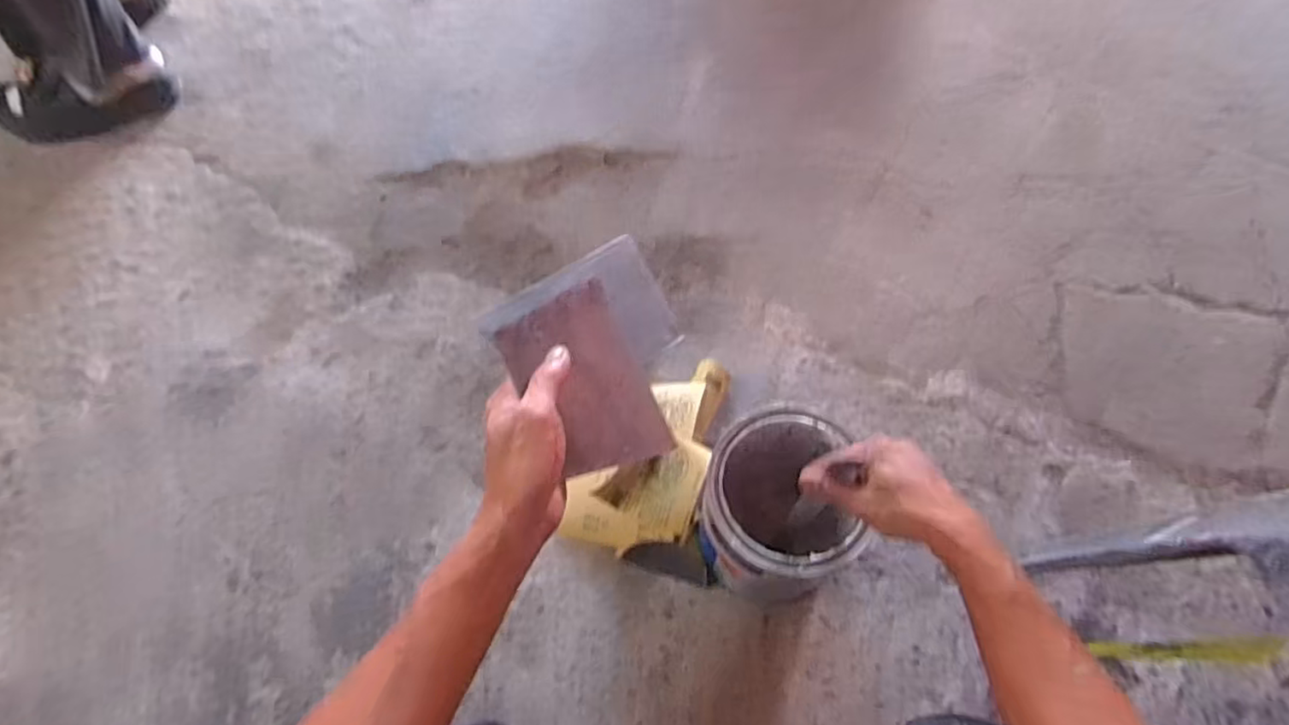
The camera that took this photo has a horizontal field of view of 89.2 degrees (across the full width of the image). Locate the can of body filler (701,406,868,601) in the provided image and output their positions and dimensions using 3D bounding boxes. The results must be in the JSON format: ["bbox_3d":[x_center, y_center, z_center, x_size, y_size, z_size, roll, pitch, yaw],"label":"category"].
[{"bbox_3d":[0.143,0.161,0.734,0.153,0.214,0.178,12,66,6],"label":"can of body filler"}]

